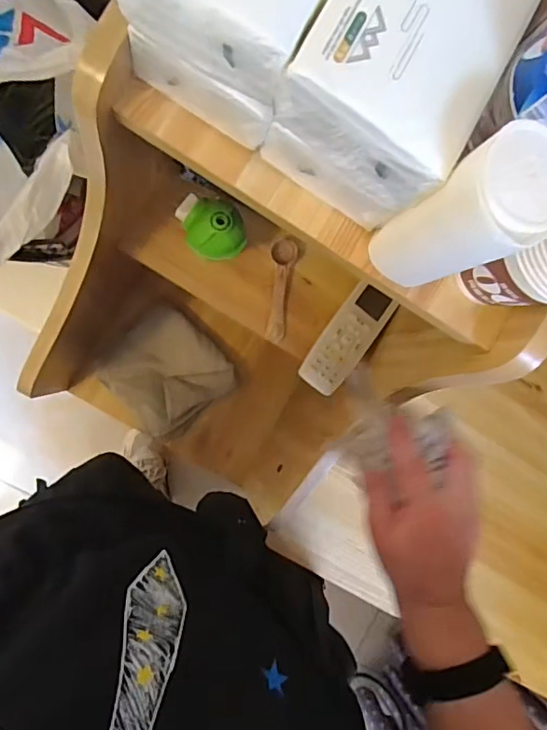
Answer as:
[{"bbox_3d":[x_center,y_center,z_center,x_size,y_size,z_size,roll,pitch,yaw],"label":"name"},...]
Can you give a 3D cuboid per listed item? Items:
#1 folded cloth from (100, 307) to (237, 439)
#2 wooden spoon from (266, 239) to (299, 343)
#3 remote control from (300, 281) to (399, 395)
[{"bbox_3d":[-0.158,0.013,0.813,0.156,0.046,0.163,-44,97,-7],"label":"folded cloth"},{"bbox_3d":[0.005,-0.083,0.608,0.030,0.022,0.110,9,88,-10],"label":"wooden spoon"},{"bbox_3d":[0.085,-0.029,0.602,0.054,0.018,0.135,37,84,-8],"label":"remote control"}]

